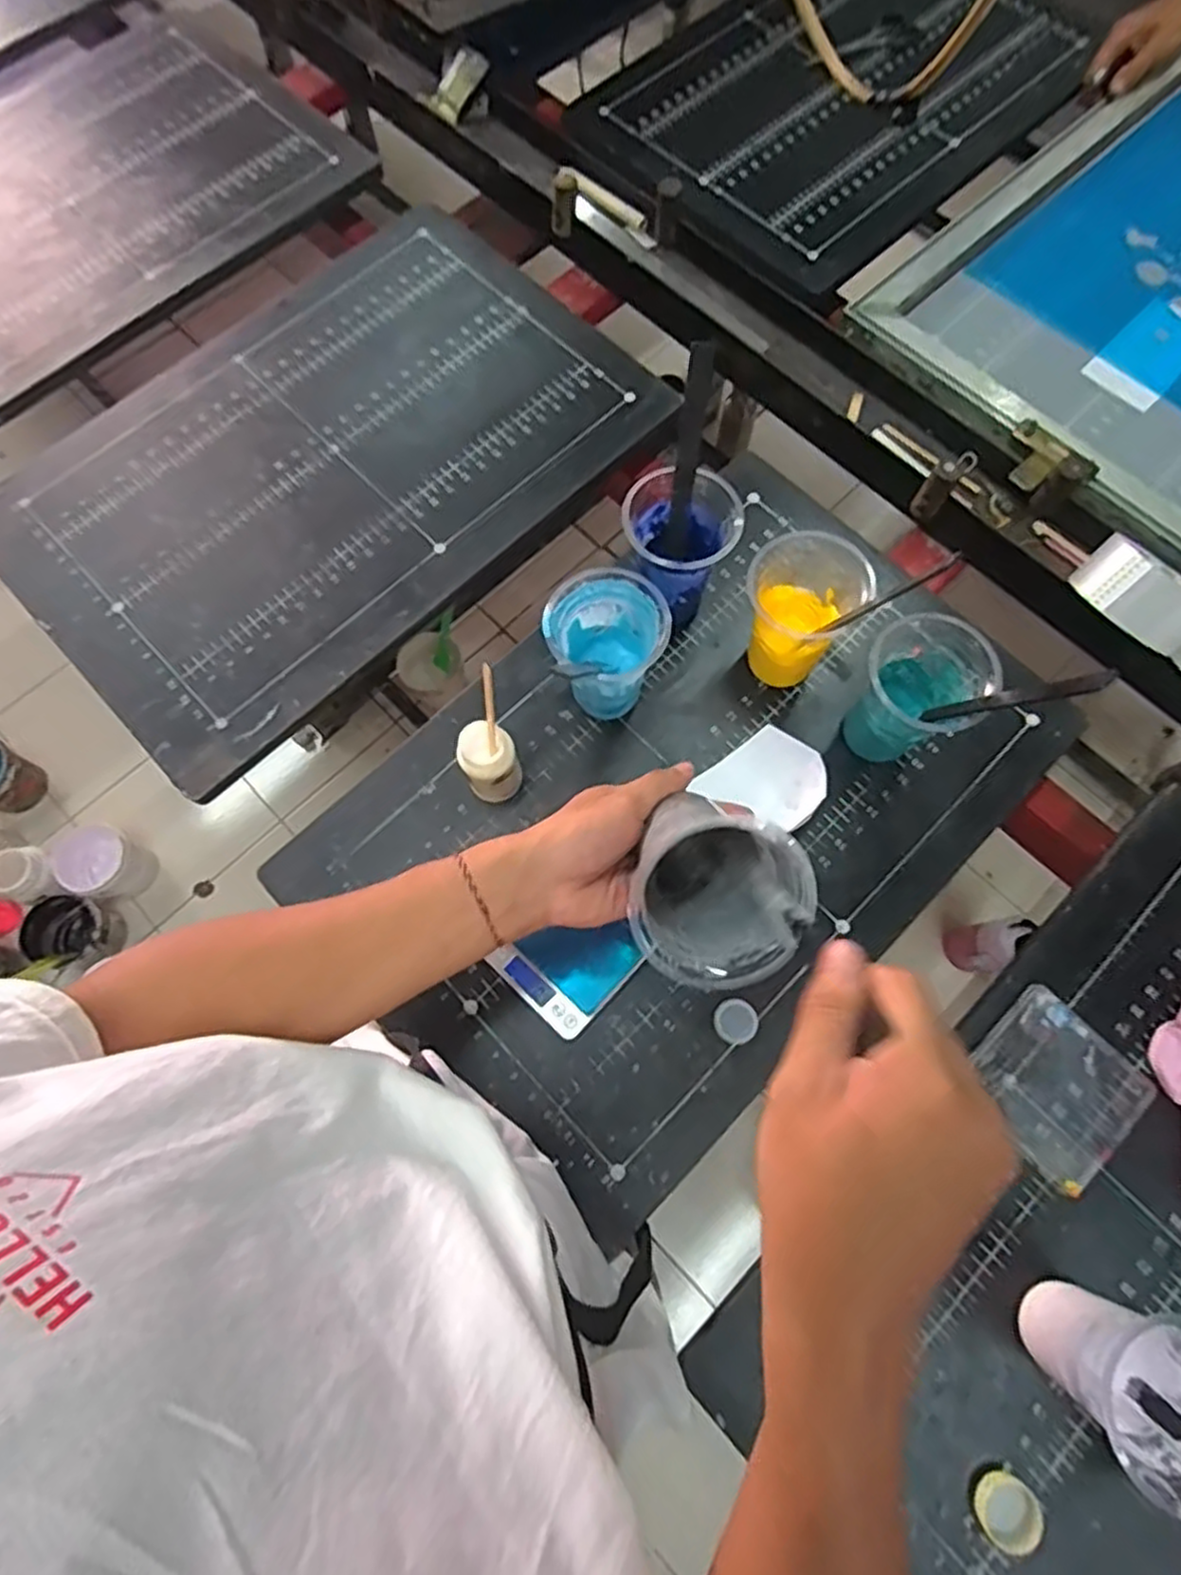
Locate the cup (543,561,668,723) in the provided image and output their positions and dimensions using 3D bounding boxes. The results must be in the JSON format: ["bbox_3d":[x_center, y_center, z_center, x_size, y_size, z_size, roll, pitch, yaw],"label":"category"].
[{"bbox_3d":[0.013,-0.106,0.582,0.084,0.125,0.080,0,72,0],"label":"cup"}]

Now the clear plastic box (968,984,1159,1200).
[{"bbox_3d":[0.342,0.219,0.537,0.105,0.014,0.107,-43,77,-12],"label":"clear plastic box"}]

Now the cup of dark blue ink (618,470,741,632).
[{"bbox_3d":[0.071,-0.190,0.603,0.086,0.118,0.081,0,72,0],"label":"cup of dark blue ink"}]

